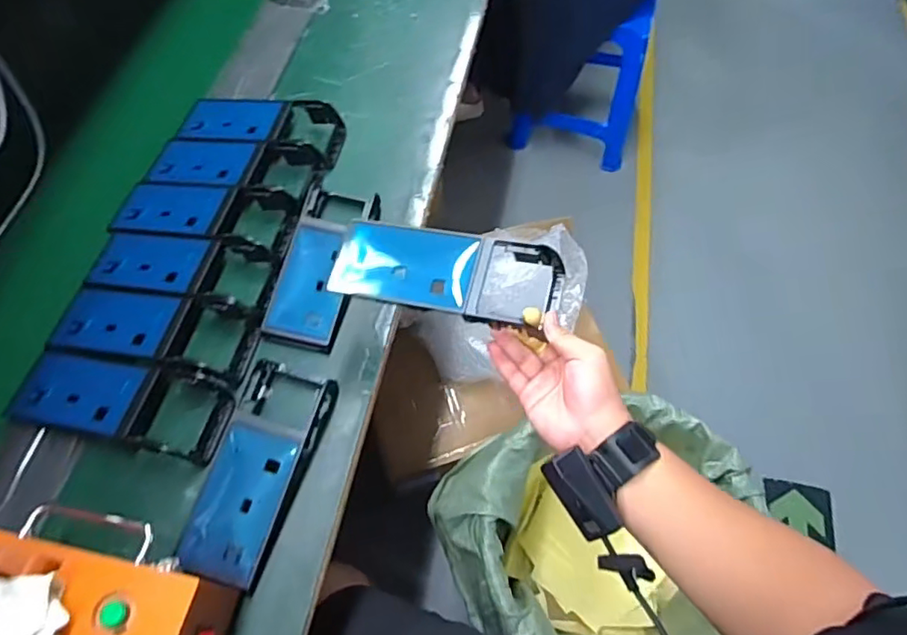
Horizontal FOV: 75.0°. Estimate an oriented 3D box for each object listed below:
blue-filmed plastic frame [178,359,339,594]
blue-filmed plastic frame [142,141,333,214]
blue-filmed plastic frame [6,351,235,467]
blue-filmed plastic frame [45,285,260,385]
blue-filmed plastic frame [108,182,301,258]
[{"bbox_3d":[-0.185,0.138,0.561,0.083,0.020,0.205,13,61,6],"label":"blue-filmed plastic frame"},{"bbox_3d":[-0.274,-0.192,0.745,0.204,0.030,0.083,11,61,4],"label":"blue-filmed plastic frame"},{"bbox_3d":[-0.331,0.076,0.586,0.208,0.027,0.087,13,61,5],"label":"blue-filmed plastic frame"},{"bbox_3d":[-0.318,0.008,0.624,0.208,0.028,0.081,10,61,4],"label":"blue-filmed plastic frame"},{"bbox_3d":[-0.298,-0.125,0.703,0.211,0.030,0.091,10,61,4],"label":"blue-filmed plastic frame"}]

